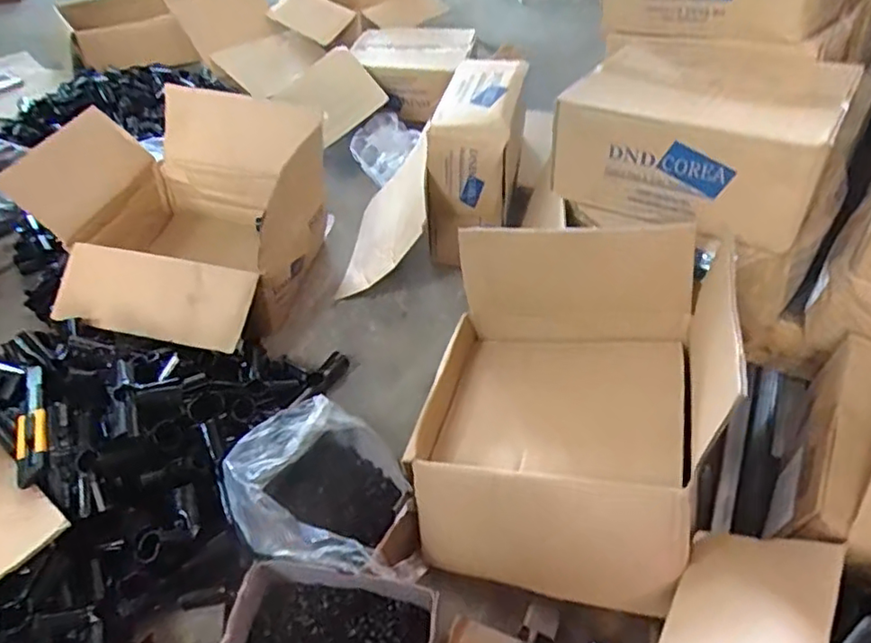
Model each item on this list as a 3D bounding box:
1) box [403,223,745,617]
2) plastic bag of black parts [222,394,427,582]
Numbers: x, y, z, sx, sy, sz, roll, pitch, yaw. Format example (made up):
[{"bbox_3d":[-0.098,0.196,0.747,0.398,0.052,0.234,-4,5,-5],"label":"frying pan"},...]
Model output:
[{"bbox_3d":[0.157,0.093,0.743,0.350,0.250,0.377,14,46,14],"label":"box"},{"bbox_3d":[-0.138,0.218,0.756,0.204,0.123,0.236,-14,46,-13],"label":"plastic bag of black parts"}]

